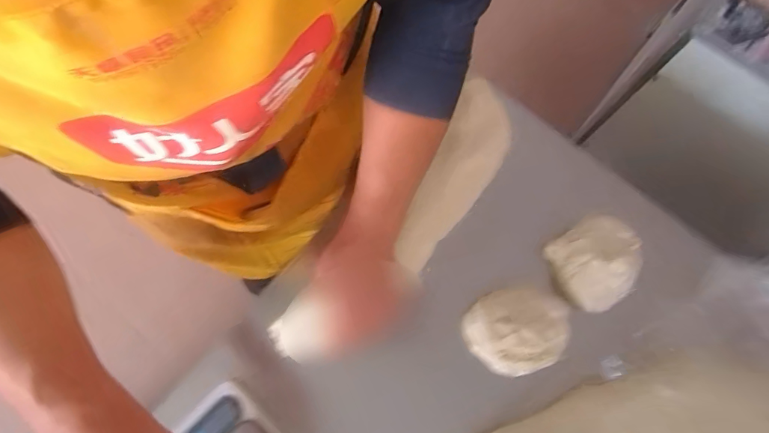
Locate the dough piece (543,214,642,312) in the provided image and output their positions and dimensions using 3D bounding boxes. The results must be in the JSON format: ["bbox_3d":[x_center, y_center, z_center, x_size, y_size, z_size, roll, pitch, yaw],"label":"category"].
[{"bbox_3d":[0.244,0.047,0.498,0.098,0.044,0.092,0,76,1],"label":"dough piece"}]

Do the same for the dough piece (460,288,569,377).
[{"bbox_3d":[0.145,0.126,0.494,0.101,0.046,0.094,0,76,1],"label":"dough piece"}]

